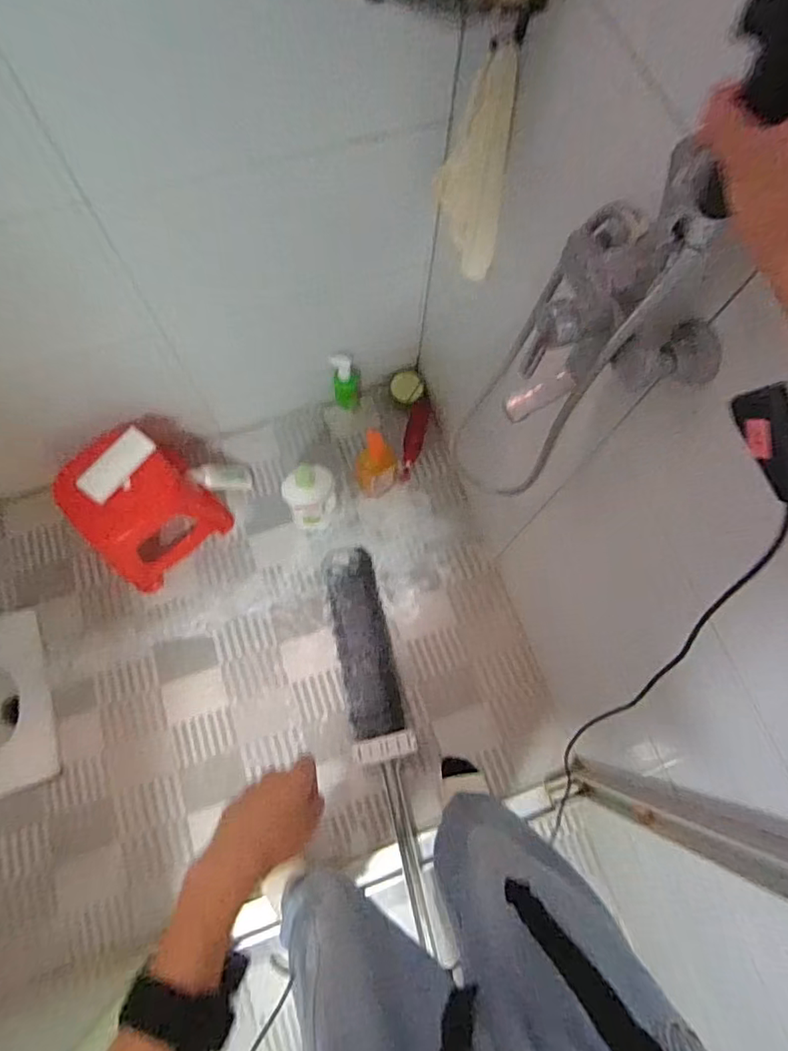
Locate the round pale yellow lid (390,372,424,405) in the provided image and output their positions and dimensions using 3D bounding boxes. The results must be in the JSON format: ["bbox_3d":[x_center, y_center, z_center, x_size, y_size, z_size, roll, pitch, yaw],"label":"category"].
[{"bbox_3d":[0.035,-0.386,1.496,0.092,0.021,0.090,-16,94,11],"label":"round pale yellow lid"}]

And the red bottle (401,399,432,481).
[{"bbox_3d":[0.054,-0.234,1.462,0.056,0.040,0.229,15,73,2],"label":"red bottle"}]

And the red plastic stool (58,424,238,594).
[{"bbox_3d":[-0.603,-0.036,1.271,0.257,0.260,0.292,43,76,9],"label":"red plastic stool"}]

